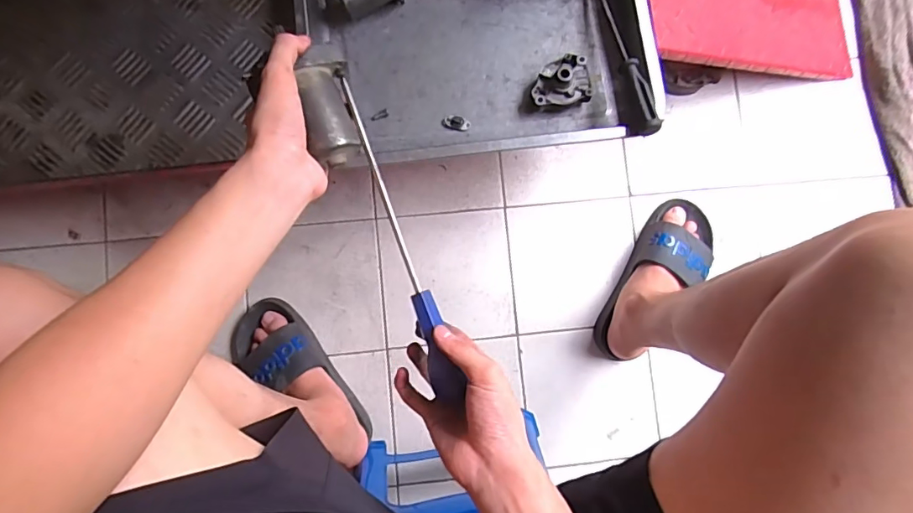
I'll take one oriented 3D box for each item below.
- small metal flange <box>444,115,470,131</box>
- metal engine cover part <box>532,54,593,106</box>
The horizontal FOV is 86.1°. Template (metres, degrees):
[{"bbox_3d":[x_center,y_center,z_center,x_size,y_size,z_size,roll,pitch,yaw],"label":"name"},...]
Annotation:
[{"bbox_3d":[0.001,-0.157,0.574,0.030,0.008,0.017,10,85,-2],"label":"small metal flange"},{"bbox_3d":[0.120,-0.205,0.568,0.067,0.040,0.059,-10,86,-4],"label":"metal engine cover part"}]

